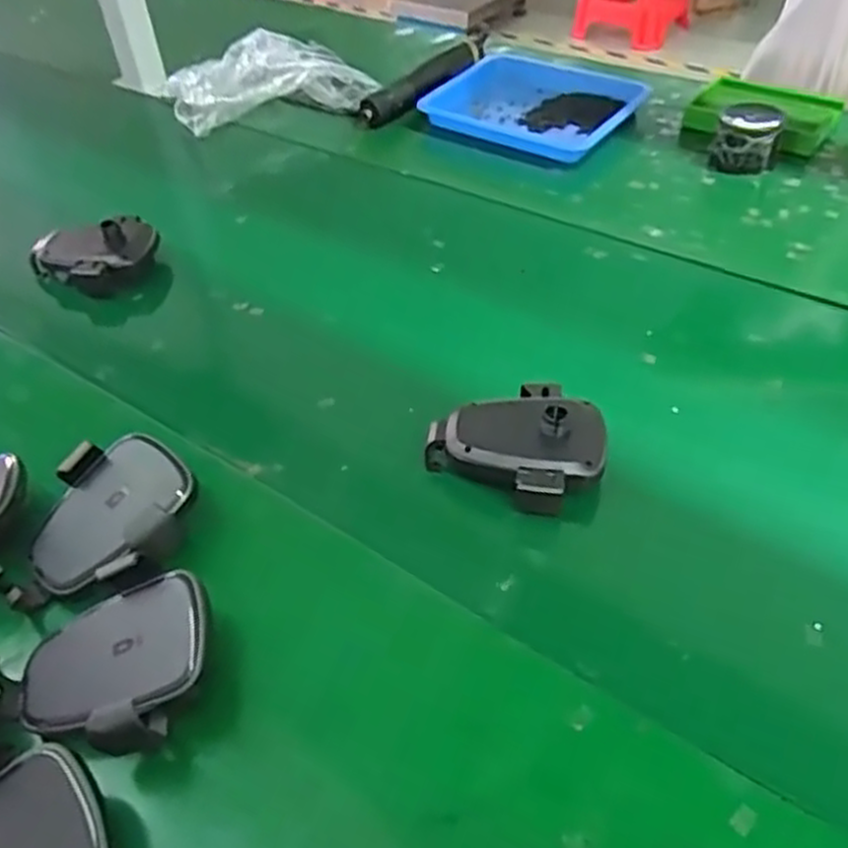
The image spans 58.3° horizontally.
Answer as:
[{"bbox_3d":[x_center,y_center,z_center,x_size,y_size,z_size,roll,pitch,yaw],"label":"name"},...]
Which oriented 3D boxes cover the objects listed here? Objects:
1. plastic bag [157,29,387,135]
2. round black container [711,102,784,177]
[{"bbox_3d":[-0.188,-0.433,0.958,0.245,0.079,0.146,-10,46,-5],"label":"plastic bag"},{"bbox_3d":[0.324,-0.286,0.764,0.059,0.049,0.055,0,47,1],"label":"round black container"}]

